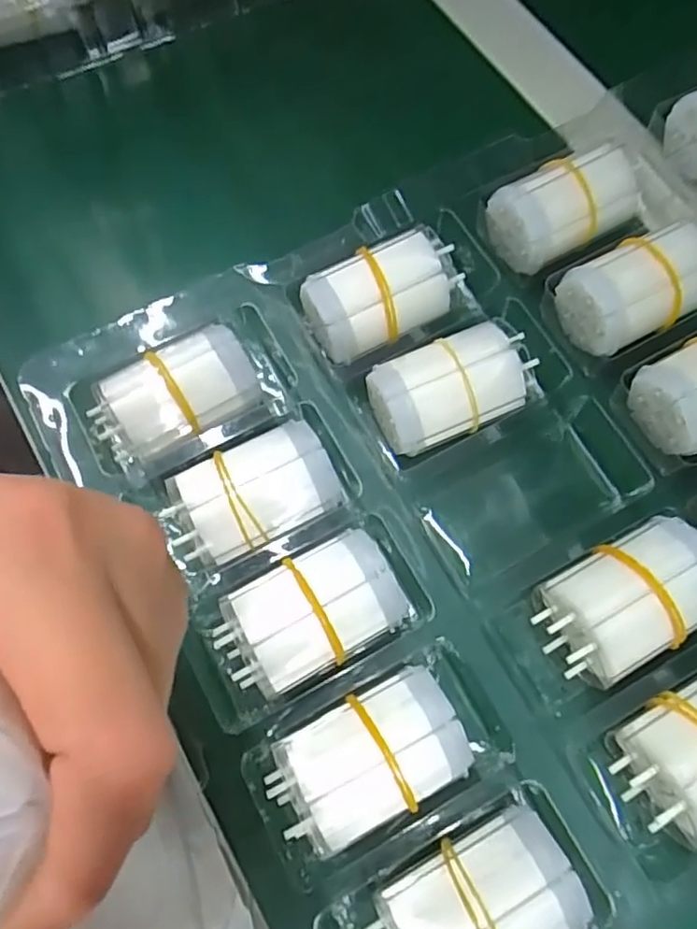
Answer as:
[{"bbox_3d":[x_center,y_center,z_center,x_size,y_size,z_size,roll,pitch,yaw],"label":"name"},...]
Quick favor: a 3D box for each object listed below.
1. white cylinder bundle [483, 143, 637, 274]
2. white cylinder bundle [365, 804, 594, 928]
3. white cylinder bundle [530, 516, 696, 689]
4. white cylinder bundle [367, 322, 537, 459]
[{"bbox_3d":[0.097,-0.113,0.287,0.059,0.028,0.036,-17,72,-6],"label":"white cylinder bundle"},{"bbox_3d":[0.040,0.140,0.205,0.062,0.033,0.038,-23,73,-8],"label":"white cylinder bundle"},{"bbox_3d":[0.101,0.050,0.237,0.062,0.039,0.042,-25,73,-8],"label":"white cylinder bundle"},{"bbox_3d":[0.040,-0.028,0.265,0.062,0.034,0.037,-21,72,-7],"label":"white cylinder bundle"}]

